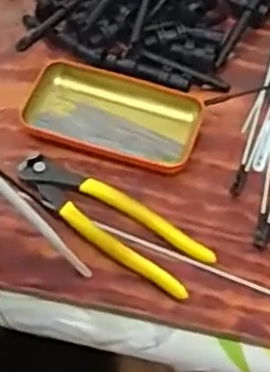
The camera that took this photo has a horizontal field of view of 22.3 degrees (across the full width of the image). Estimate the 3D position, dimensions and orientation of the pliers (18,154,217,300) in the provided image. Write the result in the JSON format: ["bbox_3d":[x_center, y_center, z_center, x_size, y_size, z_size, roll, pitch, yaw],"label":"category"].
[{"bbox_3d":[-0.017,0.023,0.523,0.160,0.014,0.051,32,63,18],"label":"pliers"}]

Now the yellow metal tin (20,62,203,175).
[{"bbox_3d":[-0.022,-0.057,0.571,0.146,0.016,0.078,17,60,10],"label":"yellow metal tin"}]

